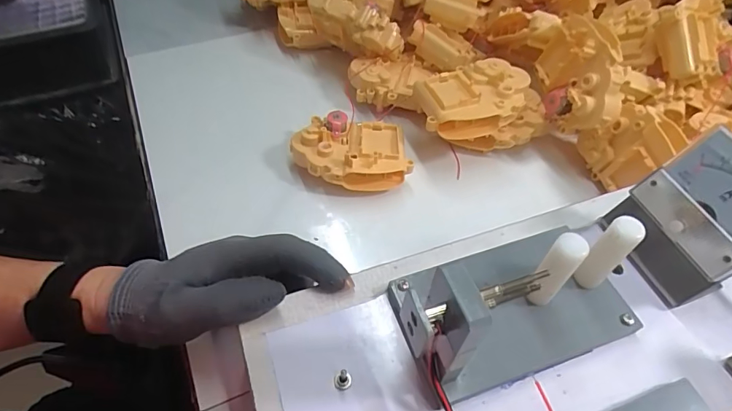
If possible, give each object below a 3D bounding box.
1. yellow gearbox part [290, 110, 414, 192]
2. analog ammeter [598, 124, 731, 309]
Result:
[{"bbox_3d":[-0.013,-0.044,0.385,0.104,0.043,0.063,4,53,1],"label":"yellow gearbox part"},{"bbox_3d":[0.179,0.010,0.242,0.045,0.076,0.064,-18,55,-15],"label":"analog ammeter"}]

